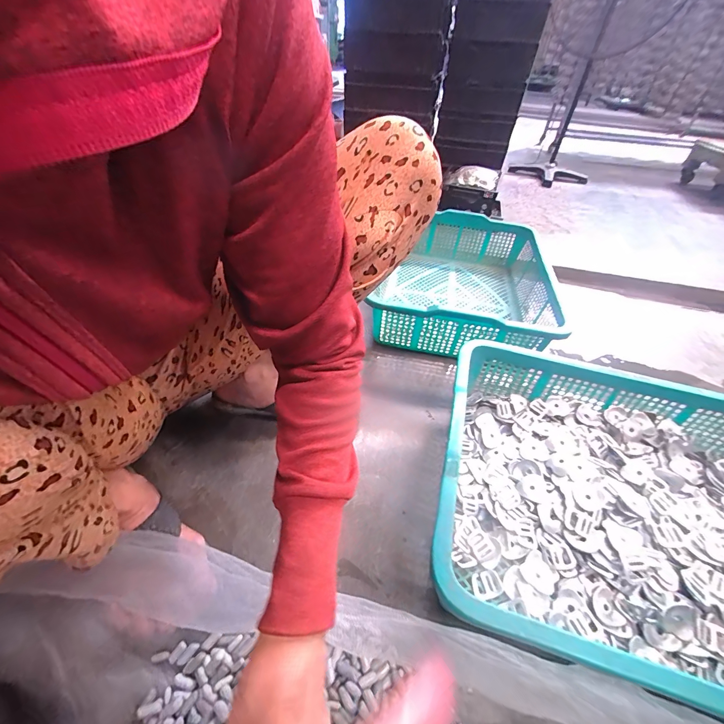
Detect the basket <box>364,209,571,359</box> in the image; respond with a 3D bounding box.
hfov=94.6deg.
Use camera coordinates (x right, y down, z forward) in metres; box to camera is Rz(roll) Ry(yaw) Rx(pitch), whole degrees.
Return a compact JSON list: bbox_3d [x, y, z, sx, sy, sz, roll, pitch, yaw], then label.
[{"bbox_3d":[0.247,-0.195,0.785,0.337,0.122,0.507,15,44,10],"label":"basket"}]

